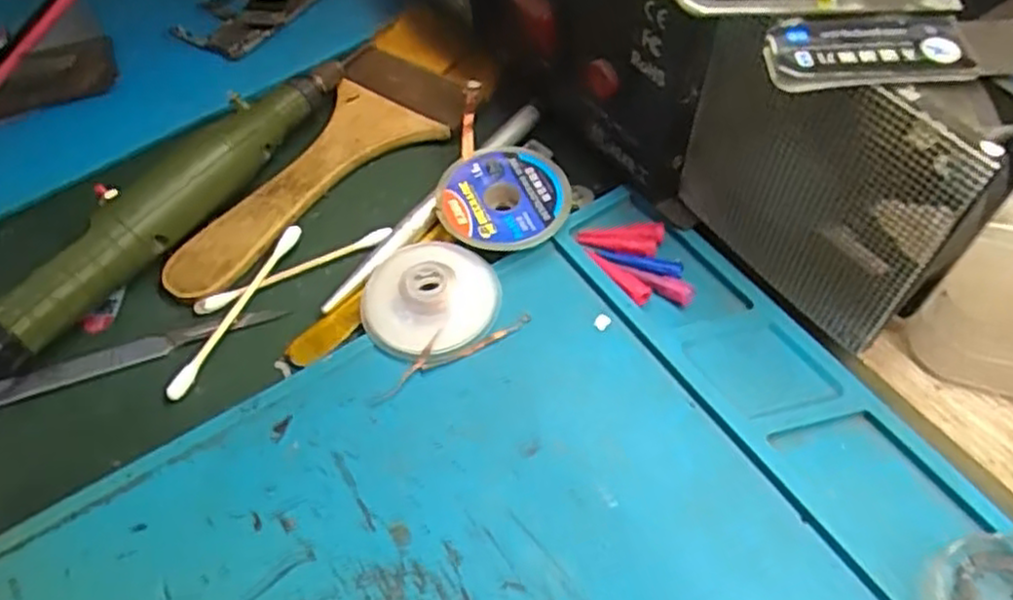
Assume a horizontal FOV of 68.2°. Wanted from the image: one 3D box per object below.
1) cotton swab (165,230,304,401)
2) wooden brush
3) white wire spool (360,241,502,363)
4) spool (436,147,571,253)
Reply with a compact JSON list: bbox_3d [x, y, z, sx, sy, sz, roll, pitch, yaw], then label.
[{"bbox_3d":[-0.089,0.003,0.248,0.006,0.007,0.069,20,58,17],"label":"cotton swab"},{"bbox_3d":[-0.065,-0.055,0.278,0.054,0.019,0.145,32,63,24],"label":"wooden brush"},{"bbox_3d":[-0.024,-0.001,0.242,0.044,0.011,0.039,-15,55,-7],"label":"white wire spool"},{"bbox_3d":[-0.001,-0.035,0.260,0.045,0.012,0.043,-2,55,3],"label":"spool"}]

